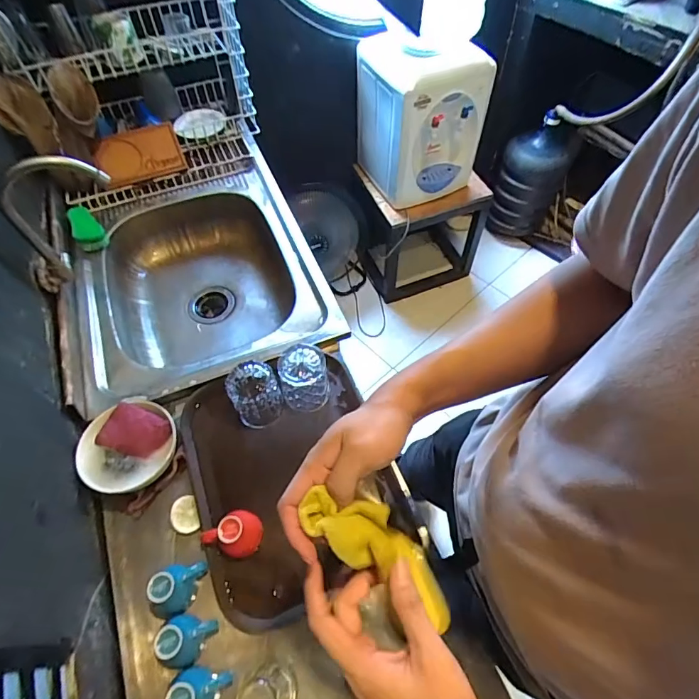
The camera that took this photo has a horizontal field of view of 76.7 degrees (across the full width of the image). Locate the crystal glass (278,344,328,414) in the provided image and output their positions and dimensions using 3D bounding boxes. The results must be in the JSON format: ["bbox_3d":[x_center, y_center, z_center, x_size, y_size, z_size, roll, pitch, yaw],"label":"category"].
[{"bbox_3d":[-0.076,0.050,0.754,0.077,0.086,0.079,-6,58,-2],"label":"crystal glass"}]

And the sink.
[{"bbox_3d":[-0.334,-0.143,0.997,0.451,0.174,0.566,-17,59,-9],"label":"sink"}]

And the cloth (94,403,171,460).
[{"bbox_3d":[-0.341,0.133,0.705,0.090,0.024,0.074,30,83,-15],"label":"cloth"}]

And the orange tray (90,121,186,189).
[{"bbox_3d":[-0.498,-0.460,1.043,0.188,0.025,0.116,-18,102,-7],"label":"orange tray"}]

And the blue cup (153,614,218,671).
[{"bbox_3d":[-0.212,0.383,0.581,0.065,0.058,0.058,-2,58,0],"label":"blue cup"}]

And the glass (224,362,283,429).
[{"bbox_3d":[-0.159,0.078,0.752,0.080,0.090,0.077,-1,58,1],"label":"glass"}]

